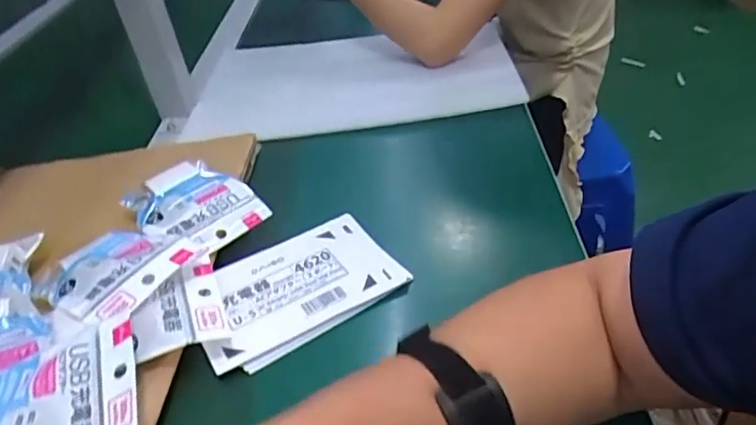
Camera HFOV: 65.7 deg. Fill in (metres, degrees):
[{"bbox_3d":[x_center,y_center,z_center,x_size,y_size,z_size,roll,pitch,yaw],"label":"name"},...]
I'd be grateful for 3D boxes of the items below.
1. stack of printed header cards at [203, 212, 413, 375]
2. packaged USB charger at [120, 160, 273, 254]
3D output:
[{"bbox_3d":[-0.069,0.058,0.486,0.164,0.007,0.115,-25,41,-22],"label":"stack of printed header cards"},{"bbox_3d":[-0.171,-0.002,0.548,0.126,0.037,0.092,24,47,34],"label":"packaged USB charger"}]

